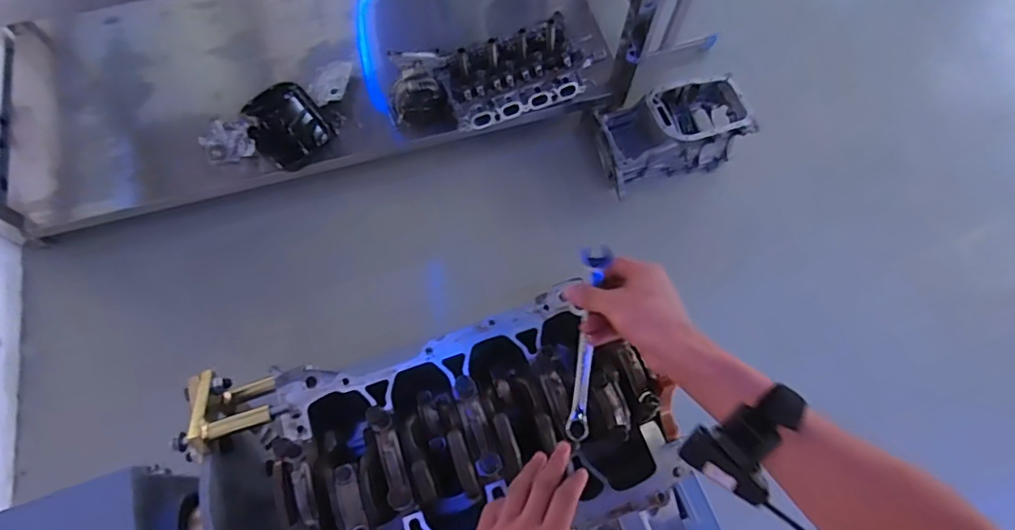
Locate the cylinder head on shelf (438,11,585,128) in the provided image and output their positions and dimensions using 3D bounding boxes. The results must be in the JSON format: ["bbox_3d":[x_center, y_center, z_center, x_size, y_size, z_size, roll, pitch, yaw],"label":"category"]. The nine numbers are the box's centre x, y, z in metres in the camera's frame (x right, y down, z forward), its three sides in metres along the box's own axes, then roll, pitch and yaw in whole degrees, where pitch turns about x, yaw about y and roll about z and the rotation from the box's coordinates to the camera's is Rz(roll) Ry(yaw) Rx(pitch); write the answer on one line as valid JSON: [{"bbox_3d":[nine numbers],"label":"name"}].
[{"bbox_3d":[0.017,-0.540,1.557,0.396,0.125,0.197,-21,70,-9],"label":"cylinder head on shelf"}]

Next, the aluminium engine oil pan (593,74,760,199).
[{"bbox_3d":[0.491,-0.392,1.662,0.433,0.181,0.231,-17,69,-7],"label":"aluminium engine oil pan"}]

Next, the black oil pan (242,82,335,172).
[{"bbox_3d":[-0.630,-0.403,1.568,0.199,0.135,0.239,-34,72,-13],"label":"black oil pan"}]

